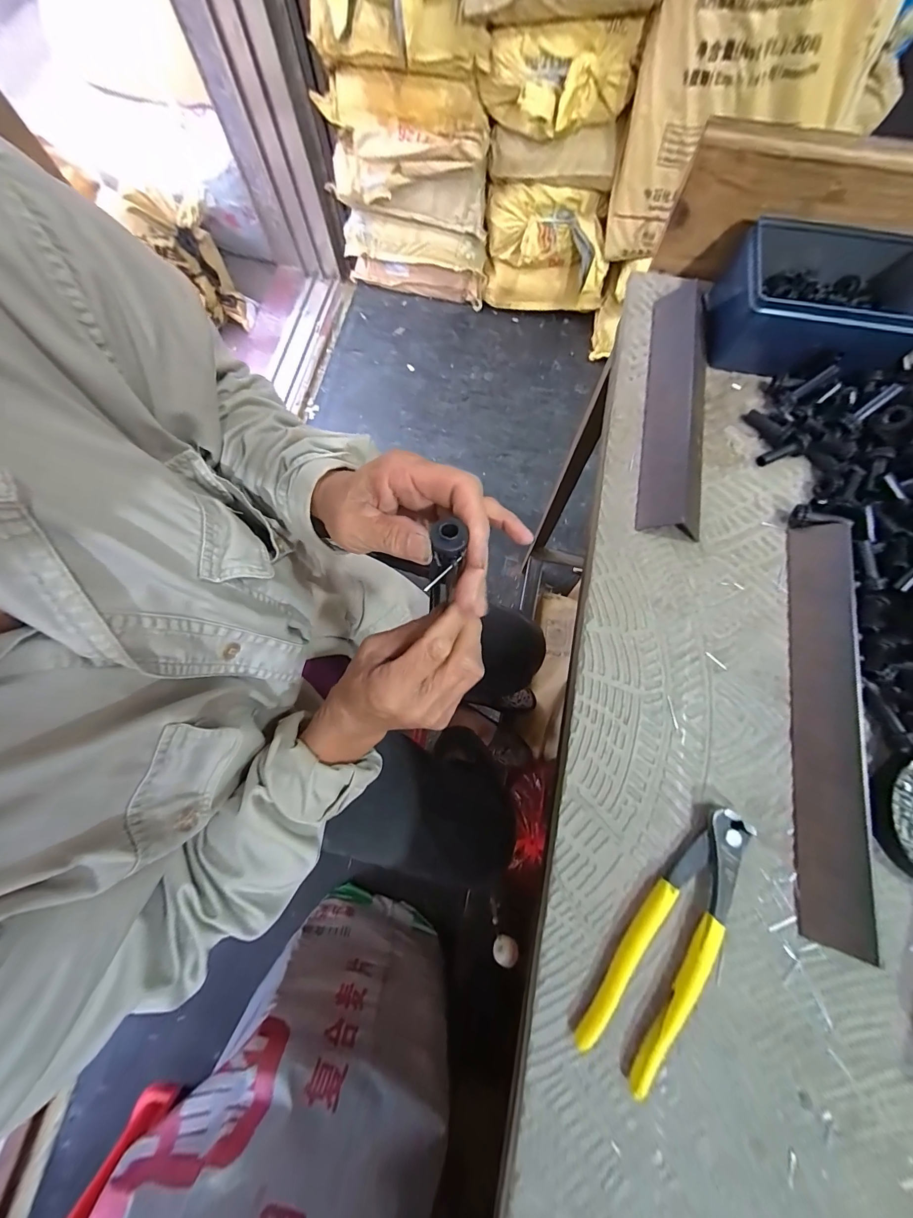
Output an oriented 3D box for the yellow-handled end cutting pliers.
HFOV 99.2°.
[{"bbox_3d":[0.136,0.203,0.241,0.045,0.014,0.163,33,77,8],"label":"yellow-handled end cutting pliers"}]

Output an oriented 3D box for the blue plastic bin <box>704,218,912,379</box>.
[{"bbox_3d":[0.308,-0.256,0.333,0.155,0.060,0.112,13,75,3],"label":"blue plastic bin"}]

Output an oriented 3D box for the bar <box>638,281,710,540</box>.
[{"bbox_3d":[0.191,-0.175,0.330,0.054,0.035,0.237,12,75,3],"label":"bar"}]

